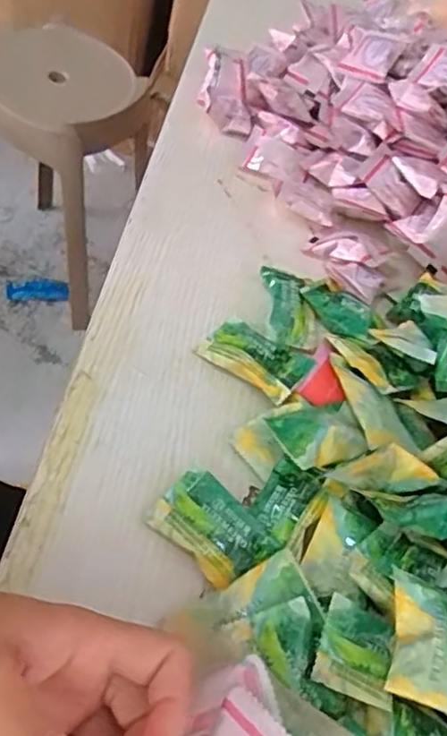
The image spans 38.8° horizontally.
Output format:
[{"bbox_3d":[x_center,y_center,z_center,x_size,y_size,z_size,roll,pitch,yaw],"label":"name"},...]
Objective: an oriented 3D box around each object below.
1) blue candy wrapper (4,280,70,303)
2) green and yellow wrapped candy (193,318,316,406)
[{"bbox_3d":[-0.389,-0.160,1.325,0.130,0.013,0.050,9,55,-8],"label":"blue candy wrapper"},{"bbox_3d":[0.019,-0.007,0.395,0.066,0.016,0.040,40,57,14],"label":"green and yellow wrapped candy"}]

